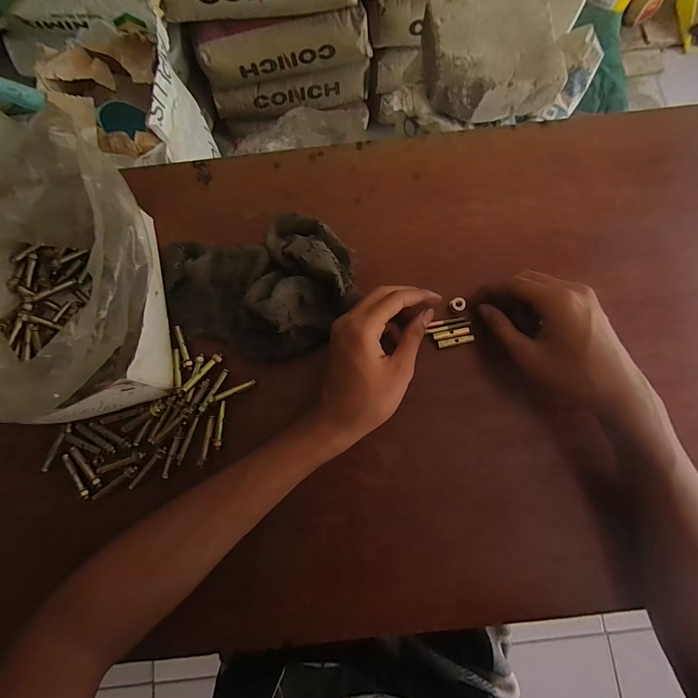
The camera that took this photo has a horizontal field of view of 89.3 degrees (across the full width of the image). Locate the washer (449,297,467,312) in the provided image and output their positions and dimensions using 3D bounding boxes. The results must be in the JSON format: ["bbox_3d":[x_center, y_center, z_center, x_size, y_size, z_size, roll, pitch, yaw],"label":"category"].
[{"bbox_3d":[0.107,-0.044,0.349,0.016,0.006,0.014,-44,82,-6],"label":"washer"}]

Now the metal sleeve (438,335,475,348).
[{"bbox_3d":[0.105,-0.008,0.346,0.036,0.004,0.007,-11,80,-1],"label":"metal sleeve"}]

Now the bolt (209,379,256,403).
[{"bbox_3d":[-0.110,0.040,0.335,0.044,0.009,0.007,-24,80,-3],"label":"bolt"}]

